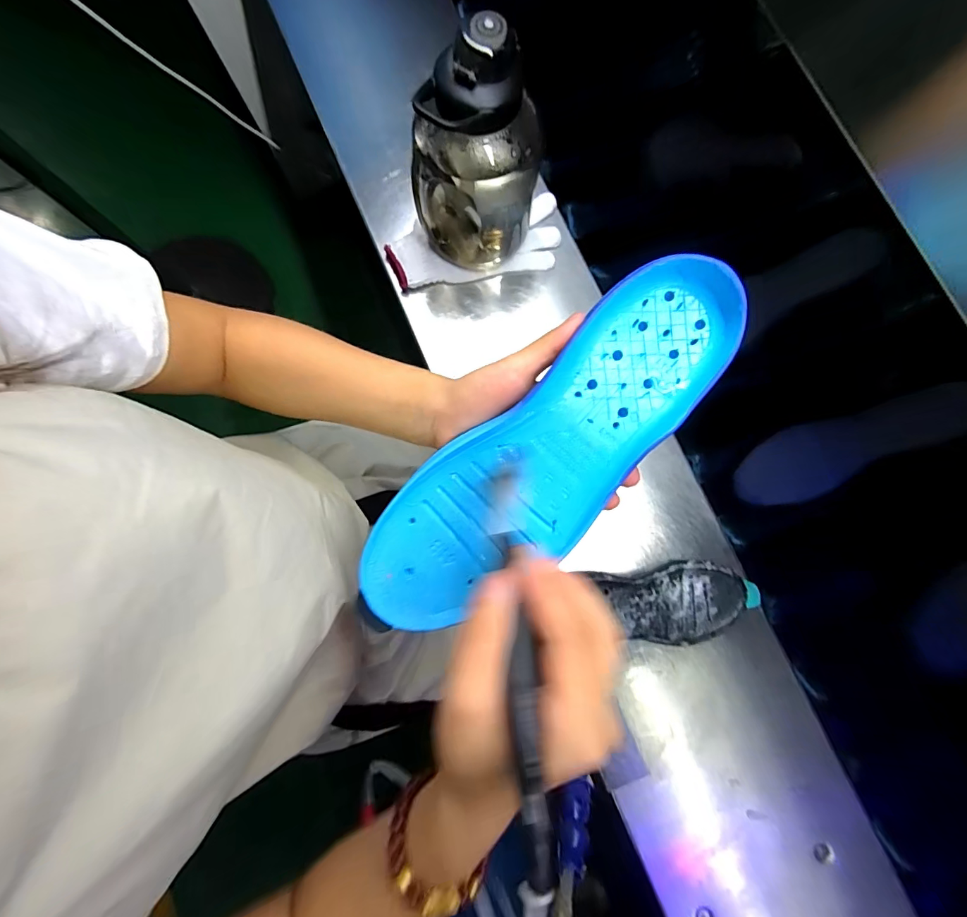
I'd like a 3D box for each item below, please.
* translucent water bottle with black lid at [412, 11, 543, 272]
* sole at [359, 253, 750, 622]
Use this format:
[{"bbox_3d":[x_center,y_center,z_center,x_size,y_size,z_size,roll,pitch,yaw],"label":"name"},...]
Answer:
[{"bbox_3d":[-0.009,-0.293,0.456,0.122,0.231,0.095,10,82,0],"label":"translucent water bottle with black lid"},{"bbox_3d":[0.039,-0.001,0.266,0.271,0.026,0.089,-43,83,4],"label":"sole"}]

